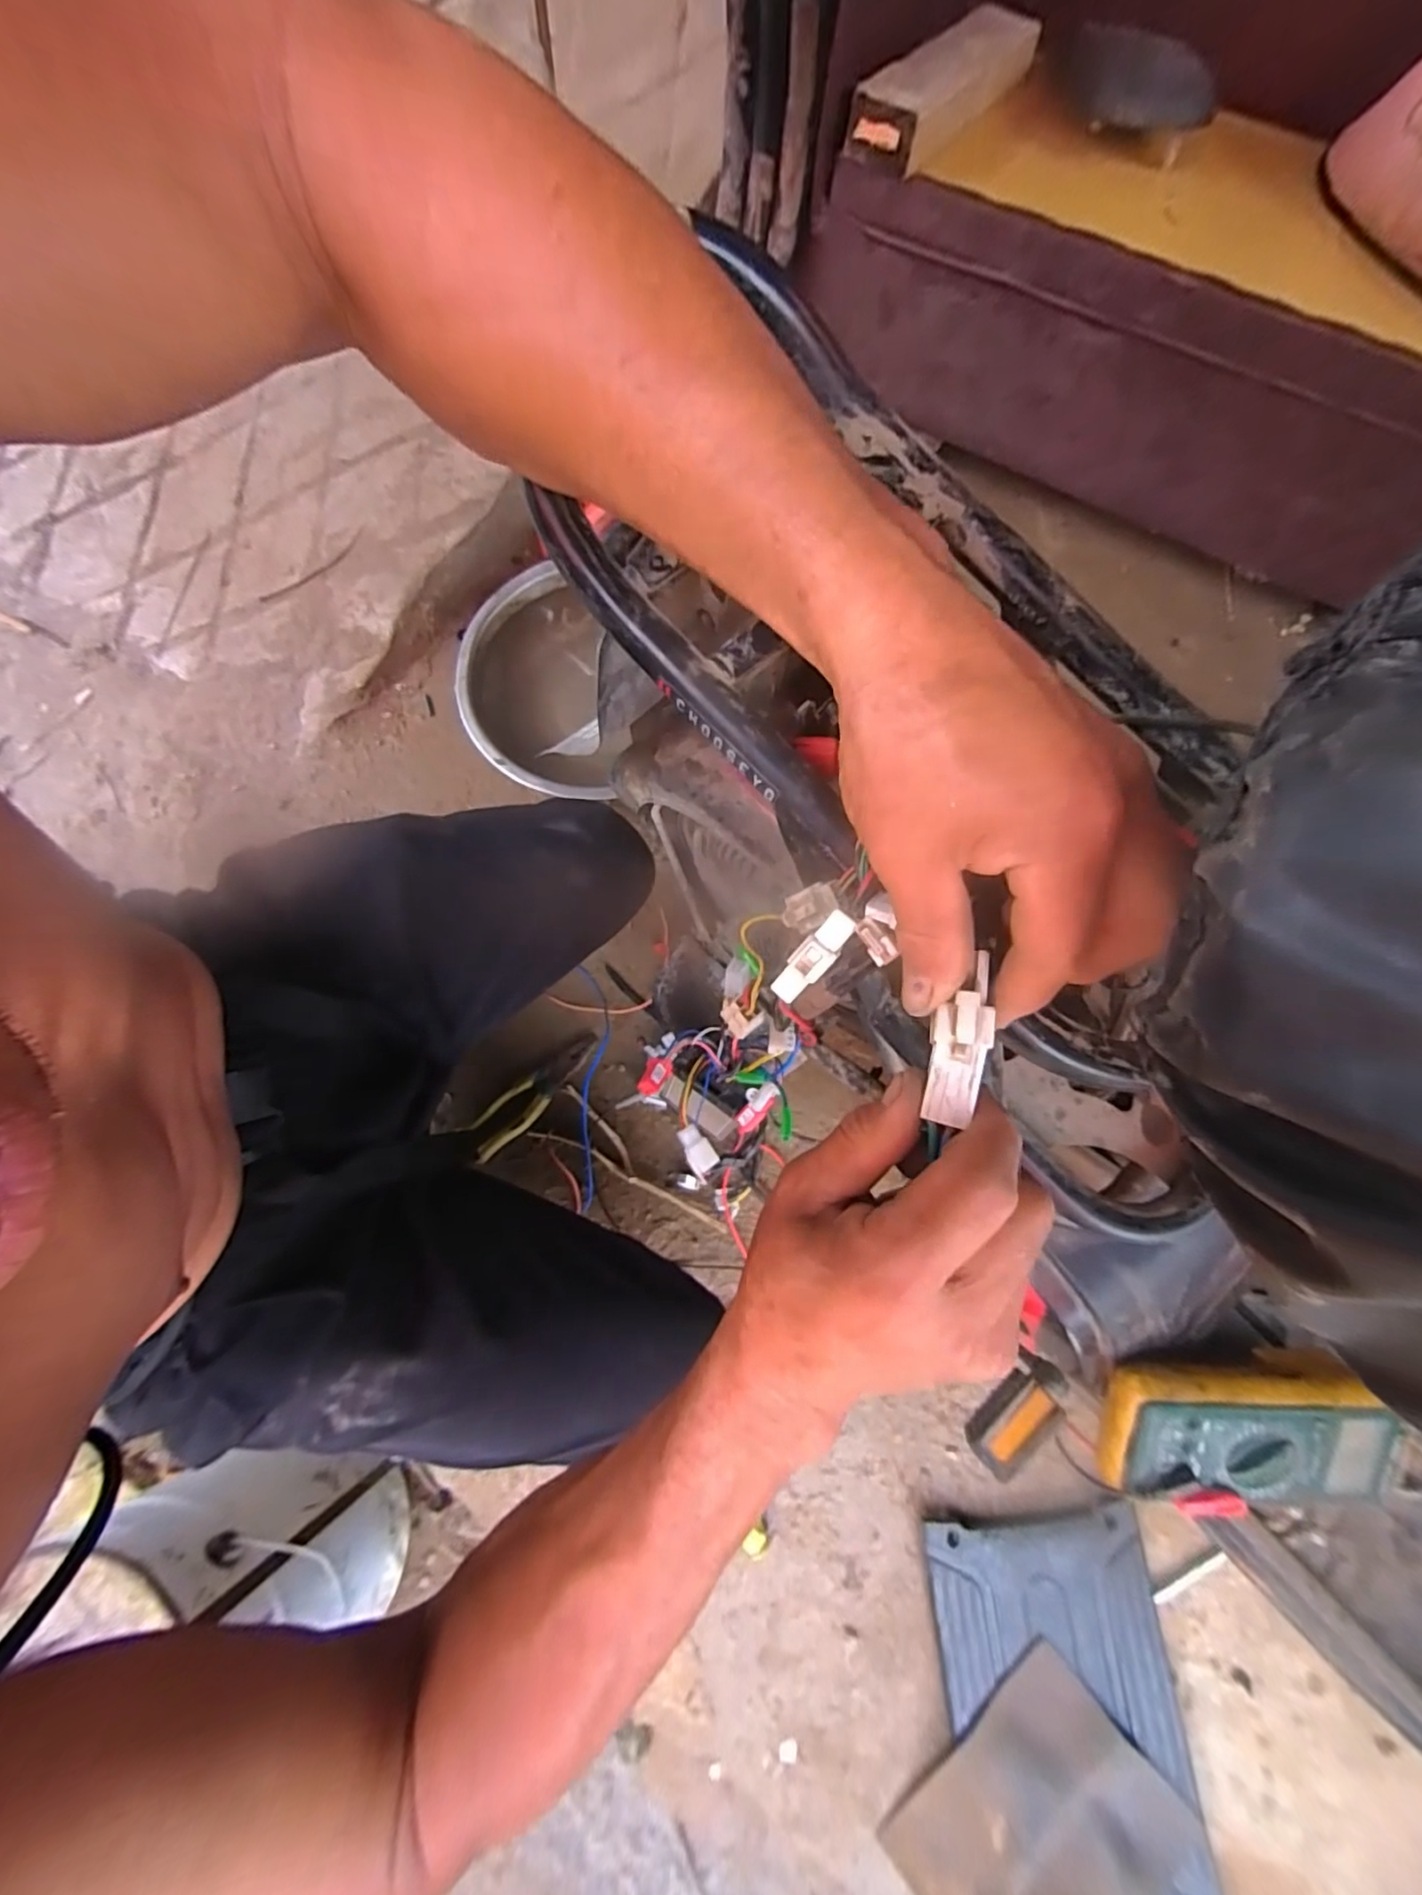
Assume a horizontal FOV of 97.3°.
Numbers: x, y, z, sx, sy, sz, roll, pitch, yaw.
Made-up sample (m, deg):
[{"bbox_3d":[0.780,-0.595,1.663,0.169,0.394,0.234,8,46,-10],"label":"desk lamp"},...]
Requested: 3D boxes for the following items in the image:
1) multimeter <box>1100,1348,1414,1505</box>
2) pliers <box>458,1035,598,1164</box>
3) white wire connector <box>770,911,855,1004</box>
[{"bbox_3d":[0.358,0.323,0.418,0.197,0.042,0.090,3,95,-1],"label":"multimeter"},{"bbox_3d":[-0.218,0.179,0.773,0.192,0.020,0.047,-42,77,-12],"label":"pliers"},{"bbox_3d":[0.039,0.005,0.239,0.013,0.006,0.041,44,115,12],"label":"white wire connector"}]

